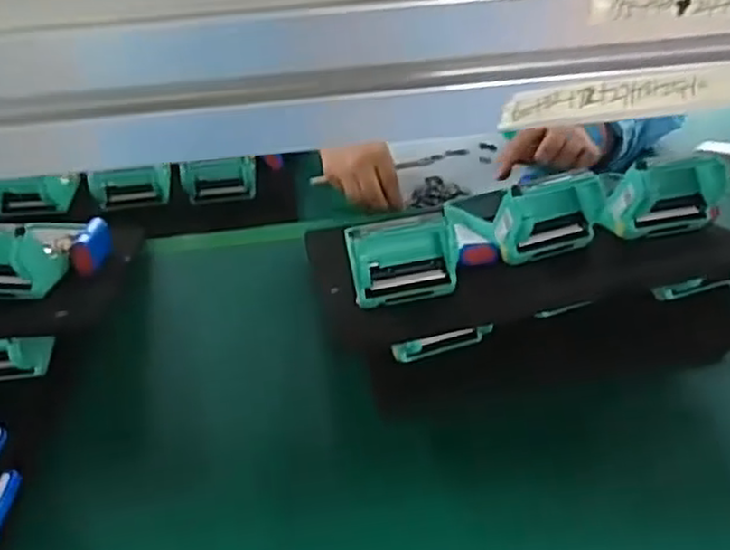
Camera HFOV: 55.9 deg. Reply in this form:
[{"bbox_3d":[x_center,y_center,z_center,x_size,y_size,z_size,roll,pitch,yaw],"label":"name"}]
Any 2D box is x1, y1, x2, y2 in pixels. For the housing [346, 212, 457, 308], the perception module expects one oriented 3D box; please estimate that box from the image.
[{"bbox_3d":[0.028,-0.015,0.504,0.078,0.065,0.034,-7,40,-4],"label":"housing"}]

